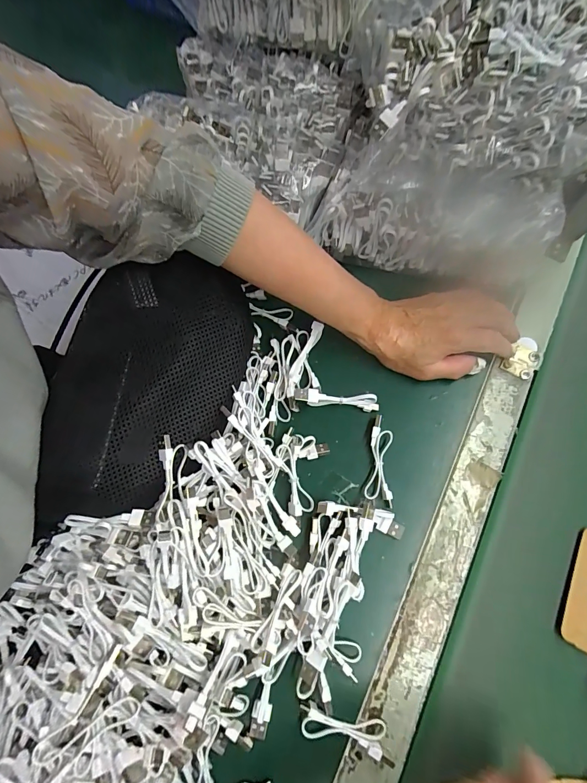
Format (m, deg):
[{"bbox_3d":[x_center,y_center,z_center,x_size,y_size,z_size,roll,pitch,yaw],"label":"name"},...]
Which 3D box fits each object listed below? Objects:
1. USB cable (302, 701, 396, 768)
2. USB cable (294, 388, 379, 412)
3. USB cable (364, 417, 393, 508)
[{"bbox_3d":[0.040,0.257,0.283,0.072,0.019,0.023,14,67,10],"label":"USB cable"},{"bbox_3d":[0.041,0.008,0.350,0.078,0.018,0.013,5,66,5],"label":"USB cable"},{"bbox_3d":[0.080,0.060,0.337,0.023,0.012,0.078,8,66,7],"label":"USB cable"}]

